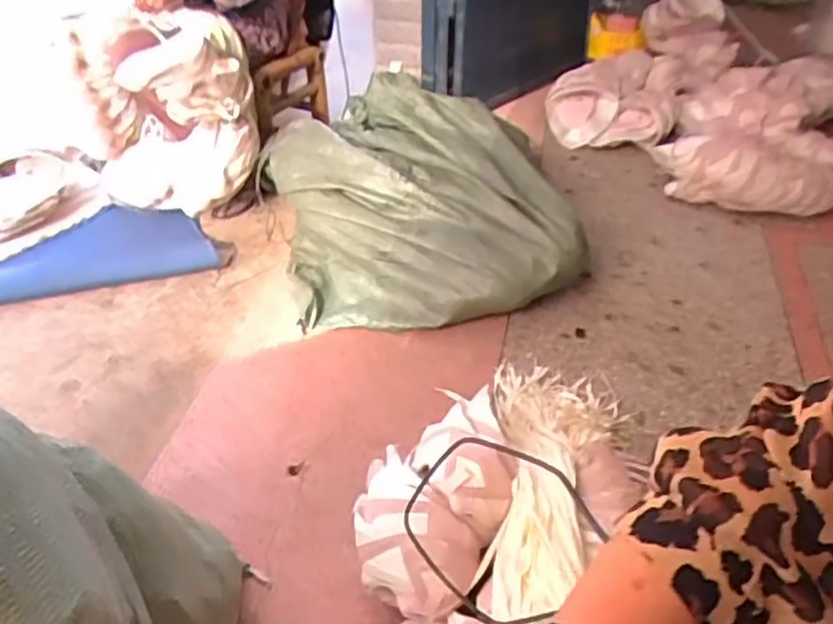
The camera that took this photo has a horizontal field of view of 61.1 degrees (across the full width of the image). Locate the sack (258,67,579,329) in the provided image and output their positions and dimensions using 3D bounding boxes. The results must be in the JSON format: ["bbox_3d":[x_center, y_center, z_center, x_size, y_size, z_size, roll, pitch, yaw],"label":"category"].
[{"bbox_3d":[0.003,-0.231,1.414,0.559,0.234,0.556,-17,40,-5],"label":"sack"}]

